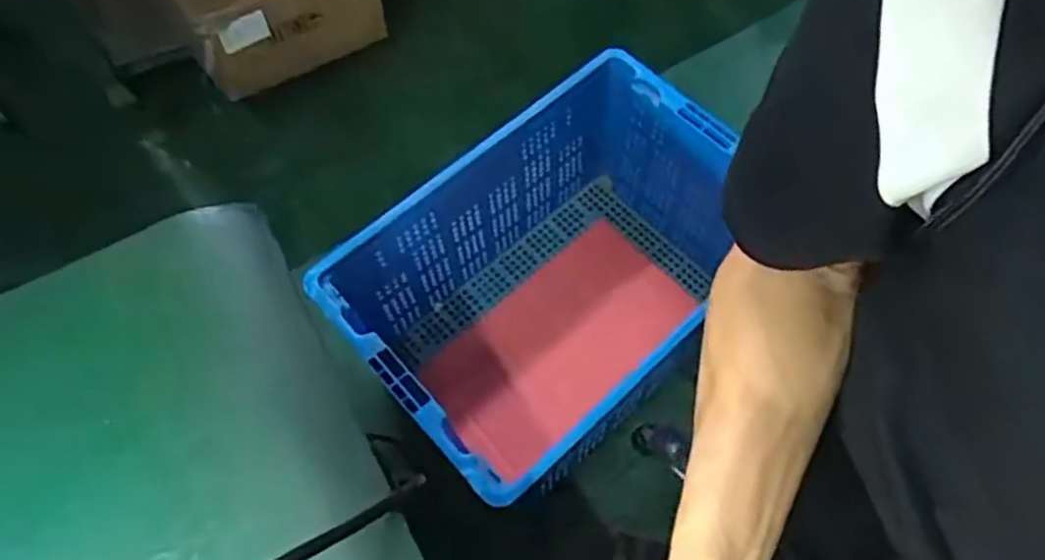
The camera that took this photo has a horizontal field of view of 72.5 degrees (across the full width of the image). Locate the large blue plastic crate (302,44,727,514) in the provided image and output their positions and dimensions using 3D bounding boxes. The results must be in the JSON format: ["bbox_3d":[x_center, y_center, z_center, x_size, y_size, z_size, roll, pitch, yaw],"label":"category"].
[{"bbox_3d":[0.065,0.031,1.118,0.604,0.422,0.392,-39,69,-16],"label":"large blue plastic crate"}]

